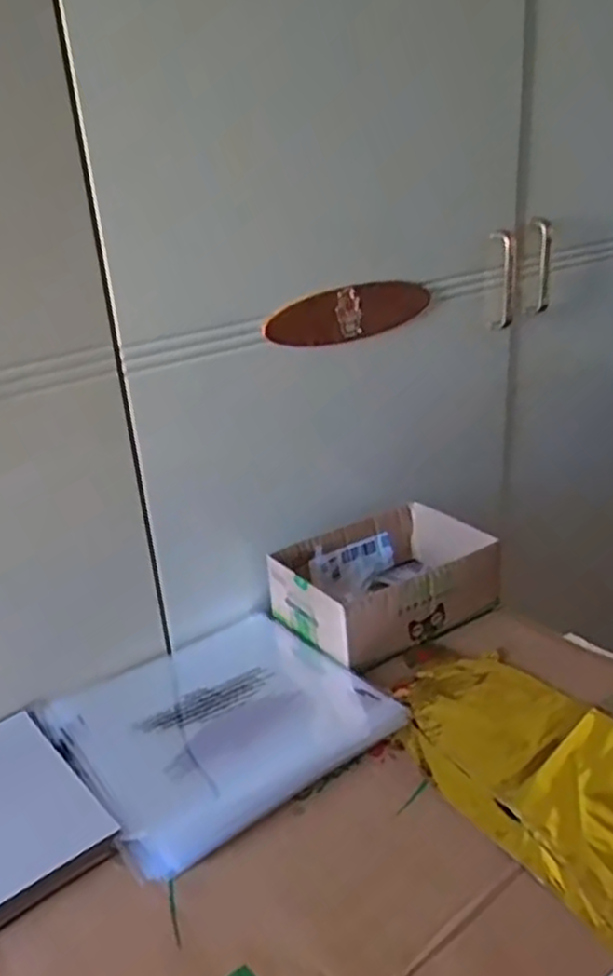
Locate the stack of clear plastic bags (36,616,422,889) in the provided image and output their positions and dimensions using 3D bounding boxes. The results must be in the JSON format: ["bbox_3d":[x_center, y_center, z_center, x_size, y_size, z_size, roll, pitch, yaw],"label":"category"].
[{"bbox_3d":[-0.071,0.174,0.591,0.226,0.019,0.214,-20,29,-31],"label":"stack of clear plastic bags"}]

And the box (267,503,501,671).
[{"bbox_3d":[0.075,0.087,0.719,0.197,0.070,0.144,-16,27,-26],"label":"box"}]

